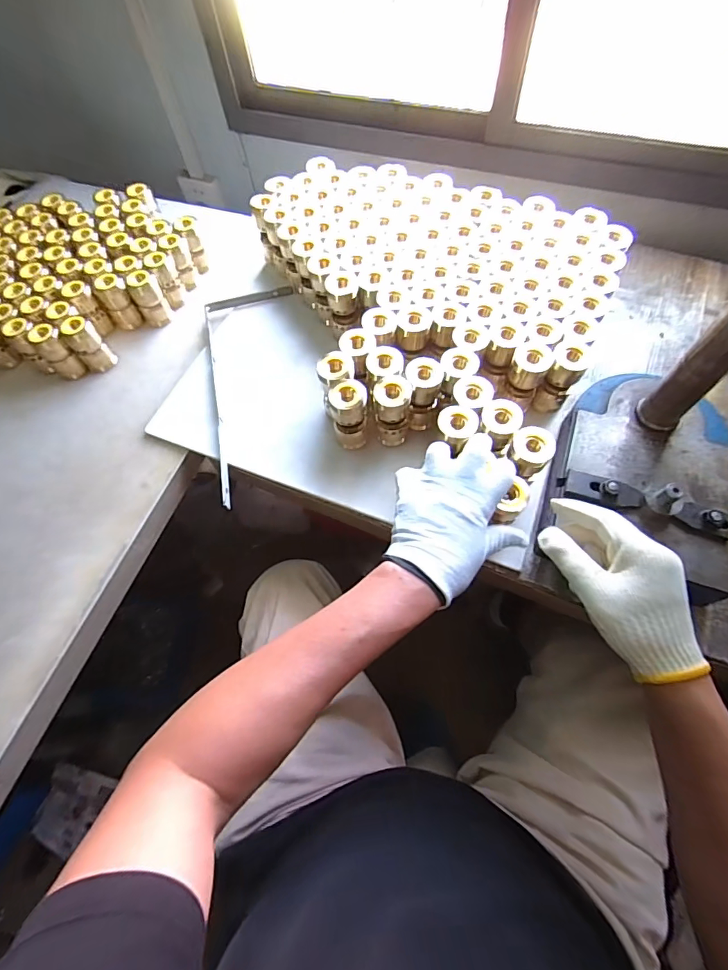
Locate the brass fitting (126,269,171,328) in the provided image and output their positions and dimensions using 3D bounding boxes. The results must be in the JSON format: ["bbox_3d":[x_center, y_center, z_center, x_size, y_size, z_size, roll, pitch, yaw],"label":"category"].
[{"bbox_3d":[-0.318,-0.274,0.654,0.035,0.078,0.035,26,68,16],"label":"brass fitting"}]

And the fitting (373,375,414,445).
[{"bbox_3d":[0.034,-0.087,0.529,0.042,0.093,0.048,3,64,5],"label":"fitting"}]

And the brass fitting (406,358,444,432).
[{"bbox_3d":[0.071,-0.106,0.536,0.039,0.101,0.037,-2,63,3],"label":"brass fitting"}]

